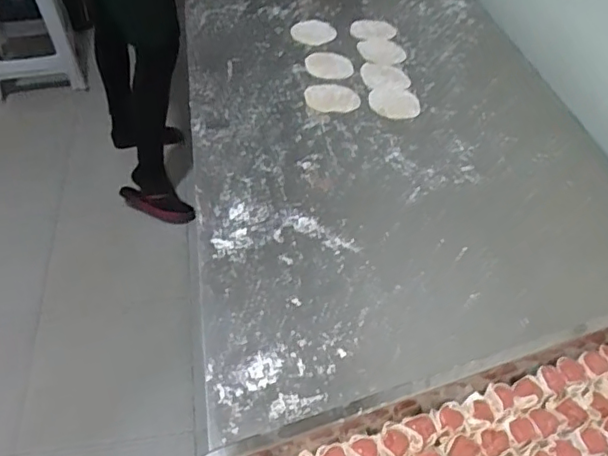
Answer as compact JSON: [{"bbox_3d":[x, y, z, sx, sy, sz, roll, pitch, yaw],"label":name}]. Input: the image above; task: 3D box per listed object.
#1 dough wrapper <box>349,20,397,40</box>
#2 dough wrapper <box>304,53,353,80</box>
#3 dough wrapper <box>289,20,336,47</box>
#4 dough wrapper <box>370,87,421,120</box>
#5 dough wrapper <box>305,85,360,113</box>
[{"bbox_3d":[0.126,-0.364,1.072,0.088,0.004,0.088,5,49,-6],"label":"dough wrapper"},{"bbox_3d":[0.042,-0.274,0.980,0.078,0.006,0.078,8,50,1],"label":"dough wrapper"},{"bbox_3d":[0.016,-0.351,1.046,0.081,0.005,0.089,3,47,-3],"label":"dough wrapper"},{"bbox_3d":[0.142,-0.196,0.917,0.078,0.004,0.079,4,47,-1],"label":"dough wrapper"},{"bbox_3d":[0.044,-0.205,0.922,0.082,0.005,0.082,-1,48,-6],"label":"dough wrapper"}]

